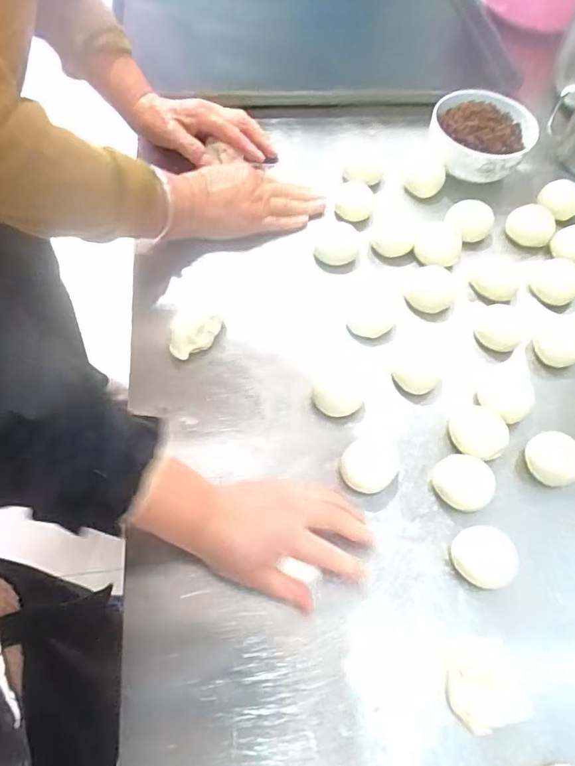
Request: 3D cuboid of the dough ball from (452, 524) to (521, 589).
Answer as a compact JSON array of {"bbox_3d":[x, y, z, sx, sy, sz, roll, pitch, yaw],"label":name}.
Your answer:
[{"bbox_3d":[0.165,0.148,0.447,0.050,0.029,0.049,2,61,-3],"label":"dough ball"}]

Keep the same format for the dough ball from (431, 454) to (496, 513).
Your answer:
[{"bbox_3d":[0.159,0.090,0.475,0.051,0.030,0.044,38,65,16],"label":"dough ball"}]

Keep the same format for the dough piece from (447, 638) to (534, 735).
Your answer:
[{"bbox_3d":[0.153,0.232,0.403,0.067,0.022,0.058,-10,62,-9],"label":"dough piece"}]

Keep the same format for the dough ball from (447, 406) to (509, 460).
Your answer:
[{"bbox_3d":[0.182,0.048,0.501,0.054,0.022,0.047,39,66,17],"label":"dough ball"}]

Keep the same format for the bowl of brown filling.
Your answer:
[{"bbox_3d":[0.250,-0.327,0.691,0.133,0.053,0.140,17,61,6],"label":"bowl of brown filling"}]

